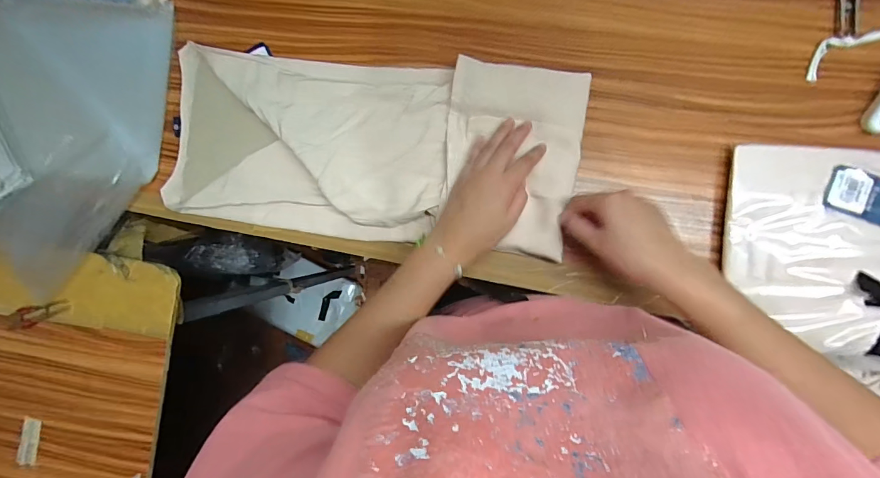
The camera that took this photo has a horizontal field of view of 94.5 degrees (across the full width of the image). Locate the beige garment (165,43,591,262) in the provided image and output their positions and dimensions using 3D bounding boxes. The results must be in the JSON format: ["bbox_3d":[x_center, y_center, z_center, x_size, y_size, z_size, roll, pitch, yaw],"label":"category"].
[{"bbox_3d":[-0.090,-0.106,0.465,0.481,0.037,0.211,4,92,9],"label":"beige garment"}]

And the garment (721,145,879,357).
[{"bbox_3d":[0.419,0.015,0.399,0.250,0.041,0.203,2,92,9],"label":"garment"}]

